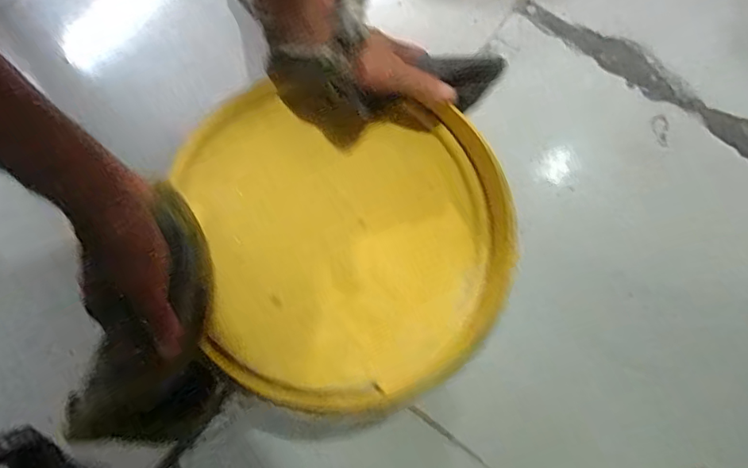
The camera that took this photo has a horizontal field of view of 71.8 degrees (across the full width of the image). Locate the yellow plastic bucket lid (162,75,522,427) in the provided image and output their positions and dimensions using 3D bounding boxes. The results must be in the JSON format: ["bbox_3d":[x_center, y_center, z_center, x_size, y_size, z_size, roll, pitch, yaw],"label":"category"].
[{"bbox_3d":[-0.014,0.007,0.432,0.252,0.051,0.262,0,78,-1],"label":"yellow plastic bucket lid"}]

